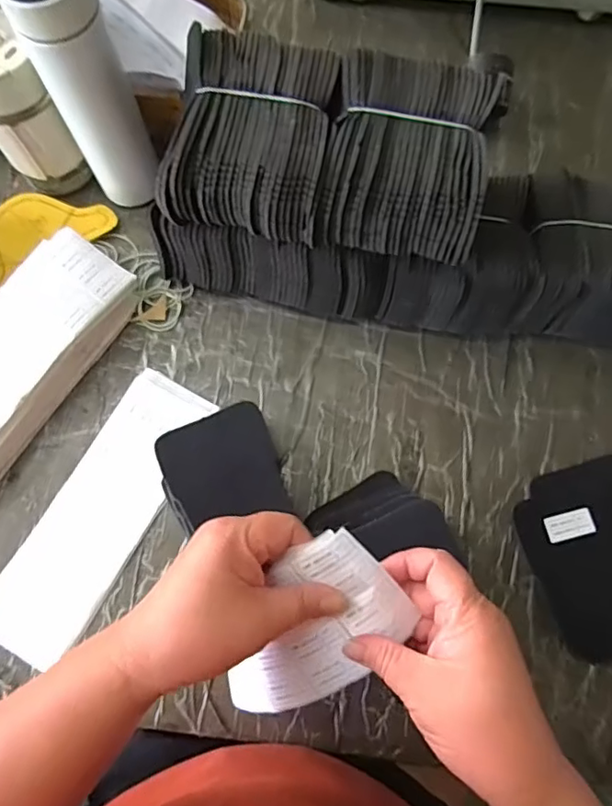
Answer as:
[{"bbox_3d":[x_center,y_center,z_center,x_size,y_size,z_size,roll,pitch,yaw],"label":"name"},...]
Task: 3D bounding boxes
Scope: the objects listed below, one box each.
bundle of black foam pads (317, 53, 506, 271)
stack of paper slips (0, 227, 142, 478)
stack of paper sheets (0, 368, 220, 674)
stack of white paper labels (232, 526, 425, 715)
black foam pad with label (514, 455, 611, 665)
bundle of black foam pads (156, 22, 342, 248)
[{"bbox_3d":[0.079,-0.184,0.429,0.118,0.061,0.138,12,76,2],"label":"bundle of black foam pads"},{"bbox_3d":[-0.276,-0.023,0.510,0.095,0.044,0.287,31,78,7],"label":"stack of paper slips"},{"bbox_3d":[-0.182,0.098,0.505,0.089,0.006,0.264,30,77,7],"label":"stack of paper sheets"},{"bbox_3d":[0.008,0.143,0.340,0.082,0.026,0.143,32,111,8],"label":"stack of white paper labels"},{"bbox_3d":[0.253,0.131,0.479,0.118,0.020,0.154,-18,77,-5],"label":"black foam pad with label"},{"bbox_3d":[-0.041,-0.206,0.435,0.120,0.056,0.144,9,76,2],"label":"bundle of black foam pads"}]

